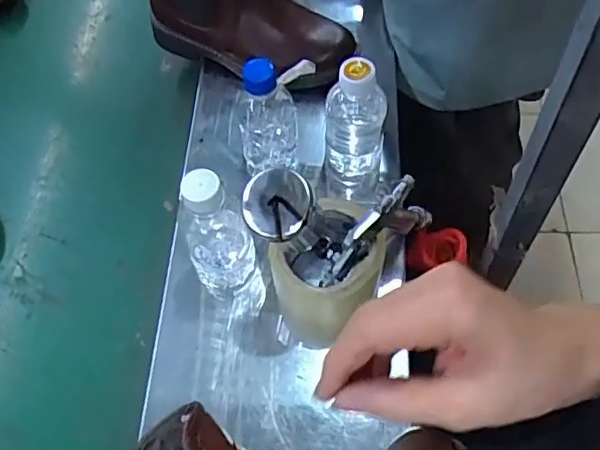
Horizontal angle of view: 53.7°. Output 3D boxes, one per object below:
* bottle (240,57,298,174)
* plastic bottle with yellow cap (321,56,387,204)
[{"bbox_3d":[-0.035,-0.114,0.608,0.058,0.129,0.055,-9,58,-1],"label":"bottle"},{"bbox_3d":[0.055,-0.090,0.614,0.067,0.171,0.053,6,59,8],"label":"plastic bottle with yellow cap"}]

